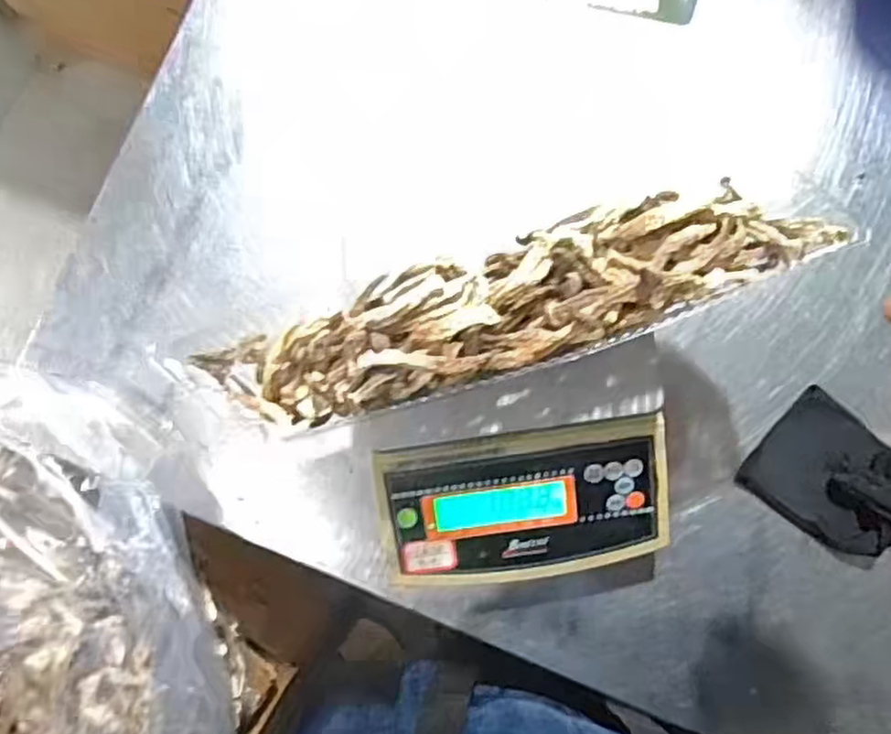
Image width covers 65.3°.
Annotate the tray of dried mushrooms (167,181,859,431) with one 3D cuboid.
[{"bbox_3d":[0.035,-0.033,0.372,0.340,0.052,0.069,-17,83,-1],"label":"tray of dried mushrooms"}]

